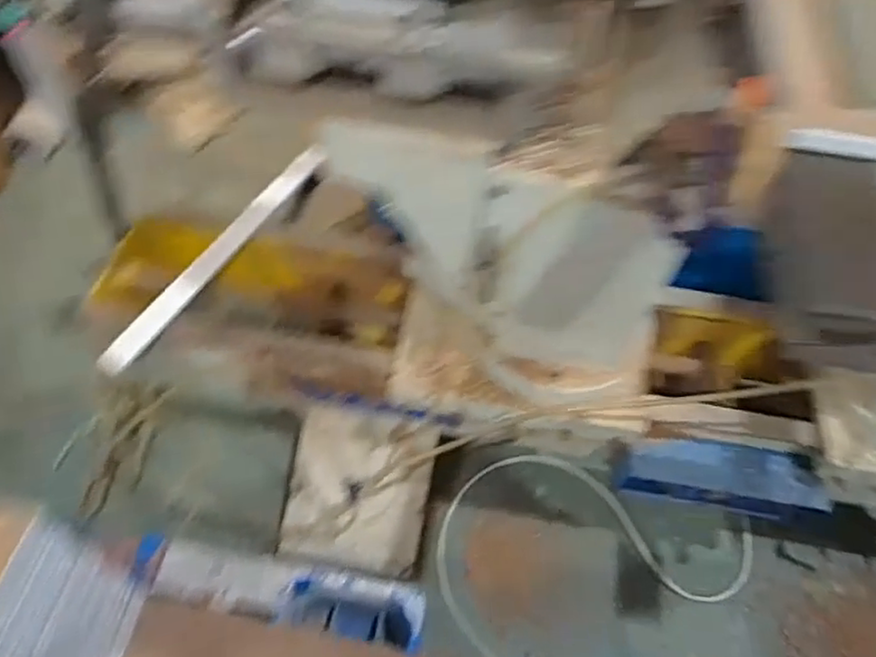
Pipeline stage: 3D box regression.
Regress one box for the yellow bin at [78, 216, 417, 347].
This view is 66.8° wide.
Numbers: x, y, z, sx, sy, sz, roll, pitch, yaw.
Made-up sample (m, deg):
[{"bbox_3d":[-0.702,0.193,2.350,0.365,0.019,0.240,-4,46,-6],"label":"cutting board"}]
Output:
[{"bbox_3d":[-0.297,-0.050,1.116,0.466,0.159,0.216,8,55,0],"label":"yellow bin"}]

